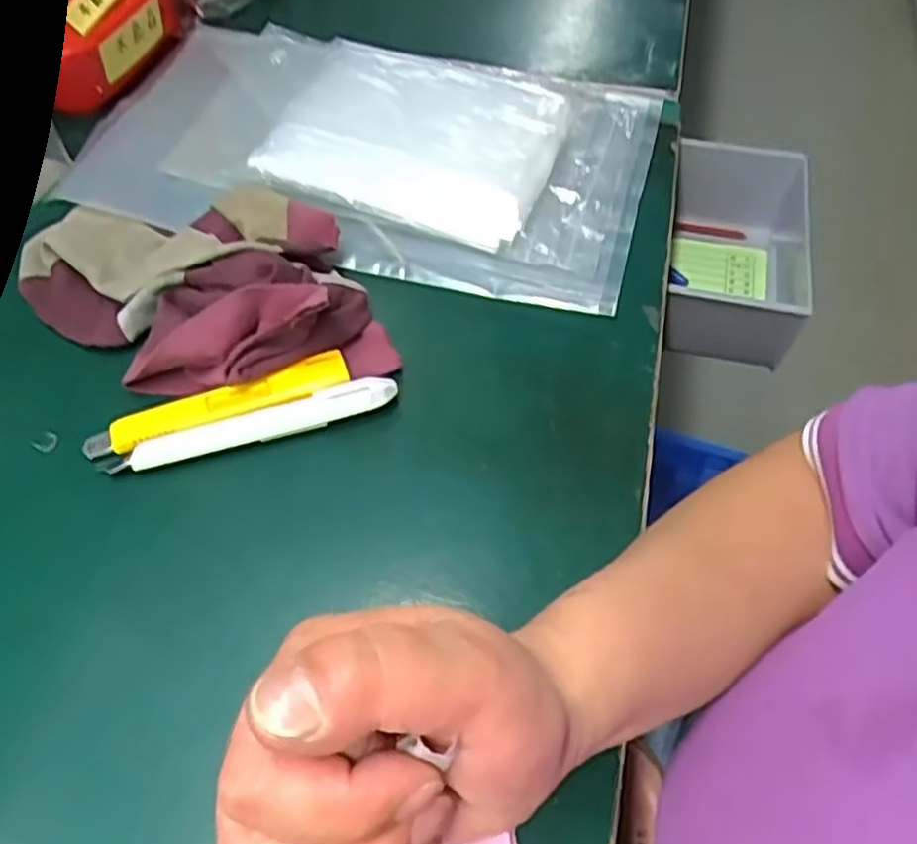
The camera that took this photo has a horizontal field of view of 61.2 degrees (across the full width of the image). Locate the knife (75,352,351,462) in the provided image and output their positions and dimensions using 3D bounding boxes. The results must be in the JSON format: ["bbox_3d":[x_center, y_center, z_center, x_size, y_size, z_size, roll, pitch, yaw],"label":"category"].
[{"bbox_3d":[-0.115,-0.008,0.374,0.126,0.010,0.020,-18,58,-12],"label":"knife"}]

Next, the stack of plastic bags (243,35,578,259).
[{"bbox_3d":[-0.023,-0.175,0.471,0.162,0.034,0.141,15,57,11],"label":"stack of plastic bags"}]

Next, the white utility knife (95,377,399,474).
[{"bbox_3d":[-0.099,0.002,0.367,0.139,0.014,0.017,-14,57,-9],"label":"white utility knife"}]

